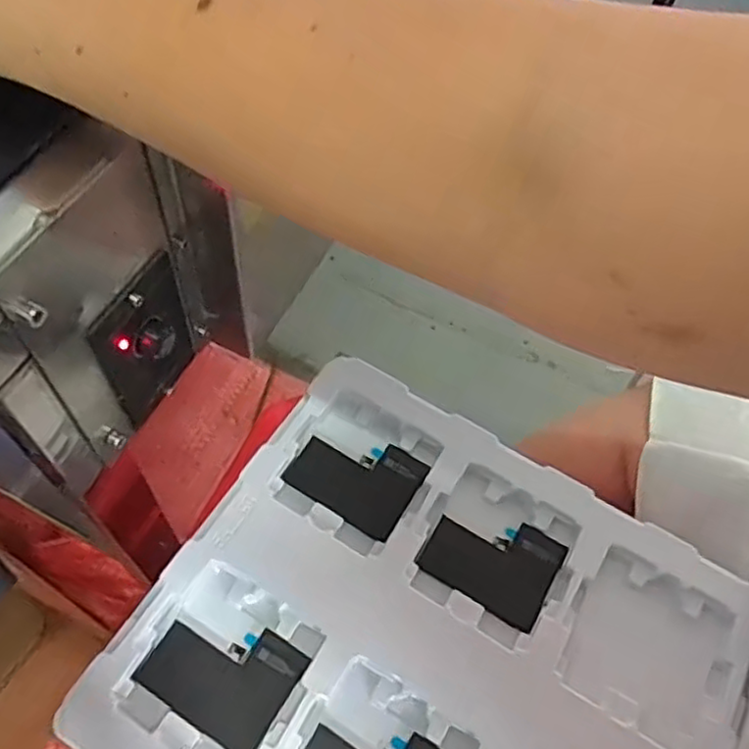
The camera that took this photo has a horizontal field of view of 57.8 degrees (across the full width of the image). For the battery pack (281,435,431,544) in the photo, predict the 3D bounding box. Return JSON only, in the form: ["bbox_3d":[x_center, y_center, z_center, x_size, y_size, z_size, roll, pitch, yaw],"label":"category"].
[{"bbox_3d":[-0.011,0.065,0.444,0.077,0.007,0.061,30,61,12],"label":"battery pack"}]

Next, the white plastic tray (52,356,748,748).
[{"bbox_3d":[0.035,0.161,0.383,0.306,0.040,0.270,30,61,12],"label":"white plastic tray"}]

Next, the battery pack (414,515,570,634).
[{"bbox_3d":[0.073,0.113,0.421,0.077,0.008,0.060,29,61,11],"label":"battery pack"}]

